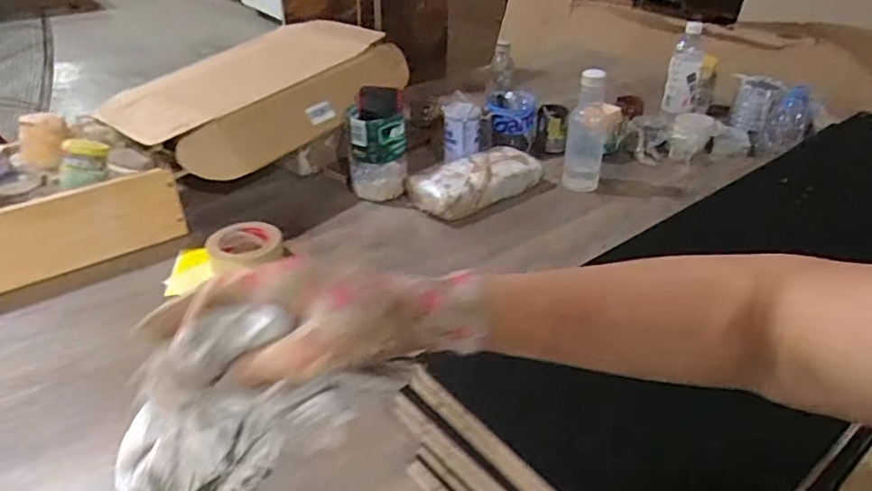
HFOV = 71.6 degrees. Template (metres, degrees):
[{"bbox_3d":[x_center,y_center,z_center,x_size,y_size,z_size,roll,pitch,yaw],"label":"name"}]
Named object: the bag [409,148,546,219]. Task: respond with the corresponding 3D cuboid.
[{"bbox_3d":[0.074,-0.114,1.108,0.257,0.071,0.113,-20,34,-28],"label":"bag"}]

